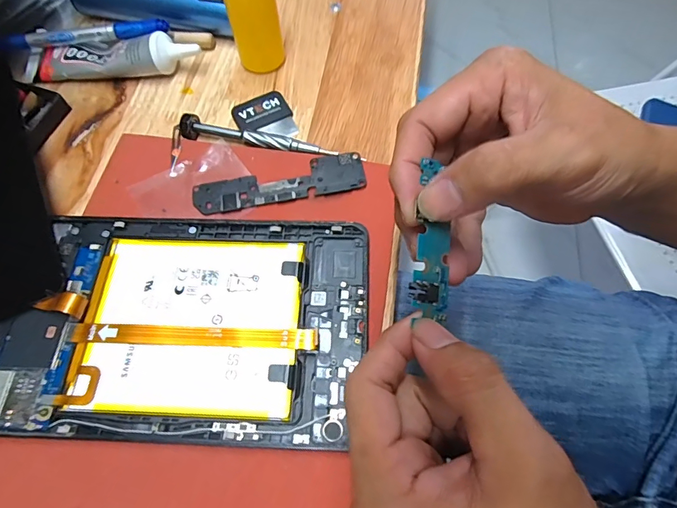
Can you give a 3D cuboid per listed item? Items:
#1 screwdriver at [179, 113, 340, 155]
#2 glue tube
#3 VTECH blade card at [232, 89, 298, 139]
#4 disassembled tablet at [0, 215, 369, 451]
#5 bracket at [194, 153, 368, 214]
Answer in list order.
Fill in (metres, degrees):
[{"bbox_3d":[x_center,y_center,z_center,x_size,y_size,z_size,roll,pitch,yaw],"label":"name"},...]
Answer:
[{"bbox_3d":[-0.049,-0.077,0.288,0.122,0.009,0.014,11,65,8],"label":"screwdriver"},{"bbox_3d":[-0.175,-0.149,0.321,0.137,0.032,0.031,-3,64,1],"label":"glue tube"},{"bbox_3d":[-0.053,-0.098,0.305,0.039,0.006,0.038,-25,66,-10],"label":"VTECH blade card"},{"bbox_3d":[-0.087,0.035,0.229,0.200,0.011,0.120,1,64,3],"label":"disassembled tablet"},{"bbox_3d":[-0.037,-0.046,0.270,0.108,0.008,0.029,-11,64,-3],"label":"bracket"}]

